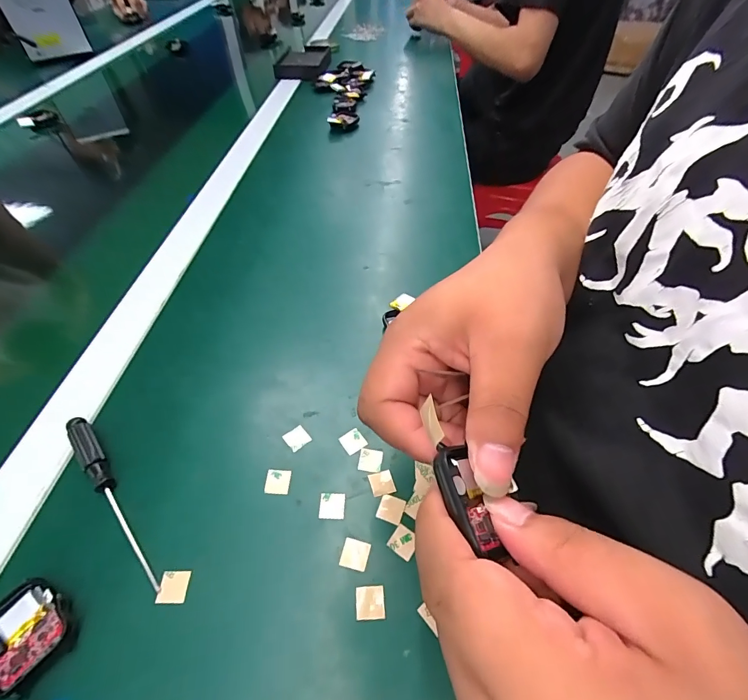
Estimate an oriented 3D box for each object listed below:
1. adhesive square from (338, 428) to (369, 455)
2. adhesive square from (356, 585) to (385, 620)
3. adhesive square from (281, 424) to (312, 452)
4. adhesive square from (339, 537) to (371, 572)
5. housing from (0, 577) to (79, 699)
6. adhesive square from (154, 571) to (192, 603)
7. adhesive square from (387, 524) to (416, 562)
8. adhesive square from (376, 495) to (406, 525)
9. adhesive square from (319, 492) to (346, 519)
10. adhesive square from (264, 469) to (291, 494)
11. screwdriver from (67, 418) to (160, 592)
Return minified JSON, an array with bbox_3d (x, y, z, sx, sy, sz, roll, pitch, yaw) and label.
[{"bbox_3d":[-0.015,0.064,0.271,0.016,0.004,0.016,-29,58,-26],"label":"adhesive square"},{"bbox_3d":[-0.002,0.136,0.209,0.015,0.004,0.015,-1,51,-3],"label":"adhesive square"},{"bbox_3d":[-0.054,0.061,0.271,0.015,0.004,0.016,-32,58,-25],"label":"adhesive square"},{"bbox_3d":[-0.011,0.118,0.225,0.016,0.004,0.015,12,51,8],"label":"adhesive square"},{"bbox_3d":[-0.177,0.143,0.195,0.046,0.009,0.039,30,56,21],"label":"housing"},{"bbox_3d":[-0.111,0.130,0.214,0.015,0.004,0.015,0,51,-2],"label":"adhesive square"},{"bbox_3d":[0.018,0.113,0.229,0.015,0.004,0.015,30,56,21],"label":"adhesive square"},{"bbox_3d":[0.011,0.098,0.241,0.015,0.004,0.015,16,52,11],"label":"adhesive square"},{"bbox_3d":[-0.026,0.097,0.242,0.016,0.004,0.016,1,50,-1],"label":"adhesive square"},{"bbox_3d":[-0.063,0.085,0.251,0.015,0.004,0.016,3,50,0],"label":"adhesive square"},{"bbox_3d":[-0.164,0.089,0.239,0.013,0.011,0.128,-33,59,-26],"label":"screwdriver"}]

